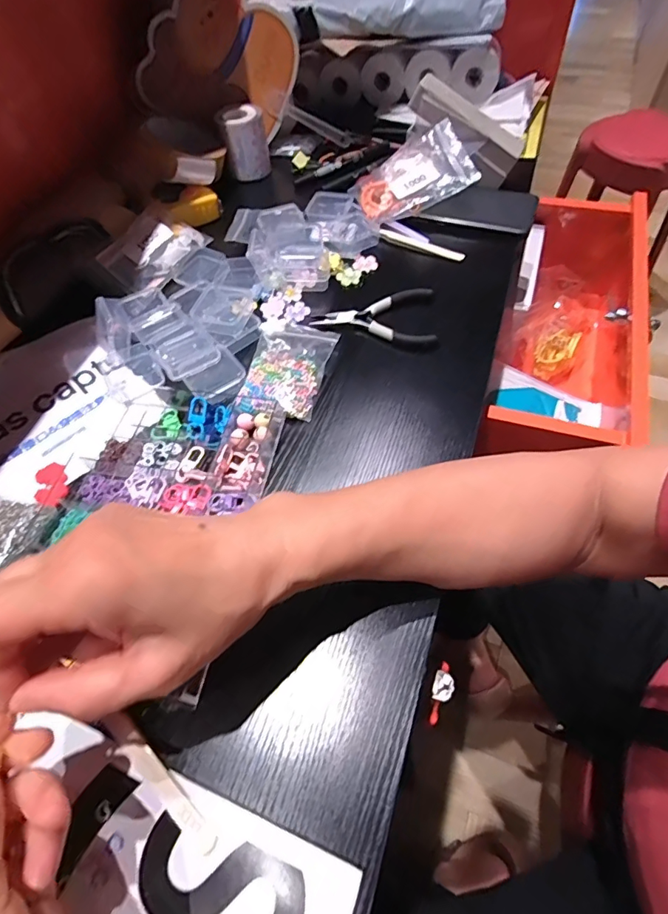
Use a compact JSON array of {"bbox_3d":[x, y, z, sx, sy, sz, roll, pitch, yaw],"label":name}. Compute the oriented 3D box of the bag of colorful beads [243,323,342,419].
[{"bbox_3d":[-0.039,-0.079,0.398,0.065,0.013,0.100,11,60,11],"label":"bag of colorful beads"}]

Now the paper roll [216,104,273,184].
[{"bbox_3d":[-0.106,-0.381,0.563,0.051,0.057,0.049,-19,59,-7],"label":"paper roll"}]

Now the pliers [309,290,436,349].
[{"bbox_3d":[0.036,-0.122,0.421,0.106,0.012,0.062,-4,58,2],"label":"pliers"}]

